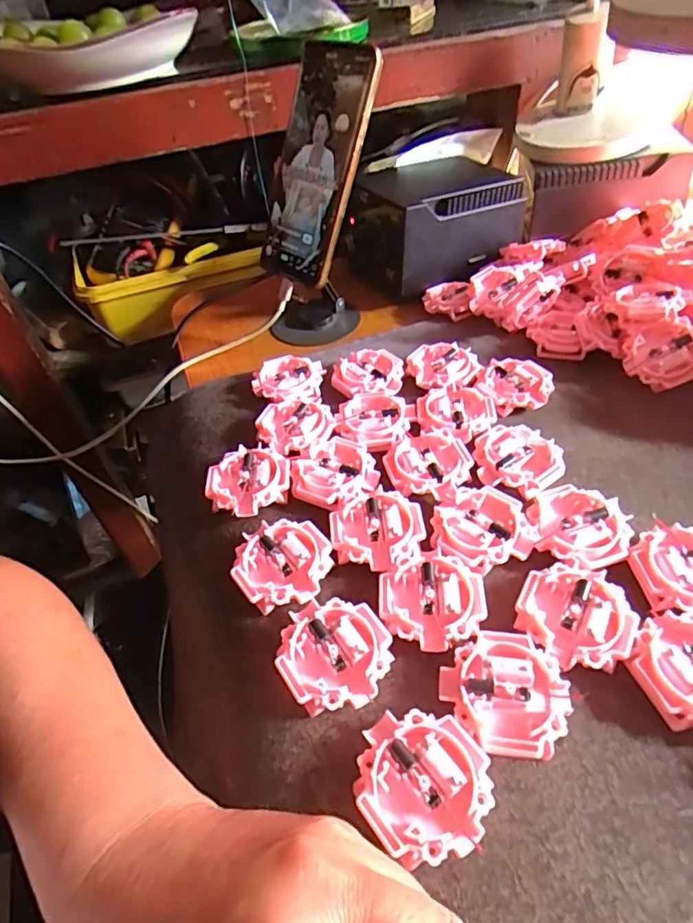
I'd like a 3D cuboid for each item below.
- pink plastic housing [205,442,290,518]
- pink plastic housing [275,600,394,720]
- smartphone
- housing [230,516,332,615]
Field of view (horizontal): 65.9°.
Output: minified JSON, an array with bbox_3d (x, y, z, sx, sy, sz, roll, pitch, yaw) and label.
[{"bbox_3d":[-0.062,0.014,0.343,0.052,0.020,0.049,-3,46,3],"label":"pink plastic housing"},{"bbox_3d":[-0.006,0.092,0.259,0.052,0.013,0.053,-3,46,3],"label":"pink plastic housing"},{"bbox_3d":[-0.026,-0.226,0.414,0.082,0.166,0.013,33,27,35],"label":"smartphone"},{"bbox_3d":[-0.036,0.056,0.296,0.051,0.014,0.053,-3,46,3],"label":"housing"}]

